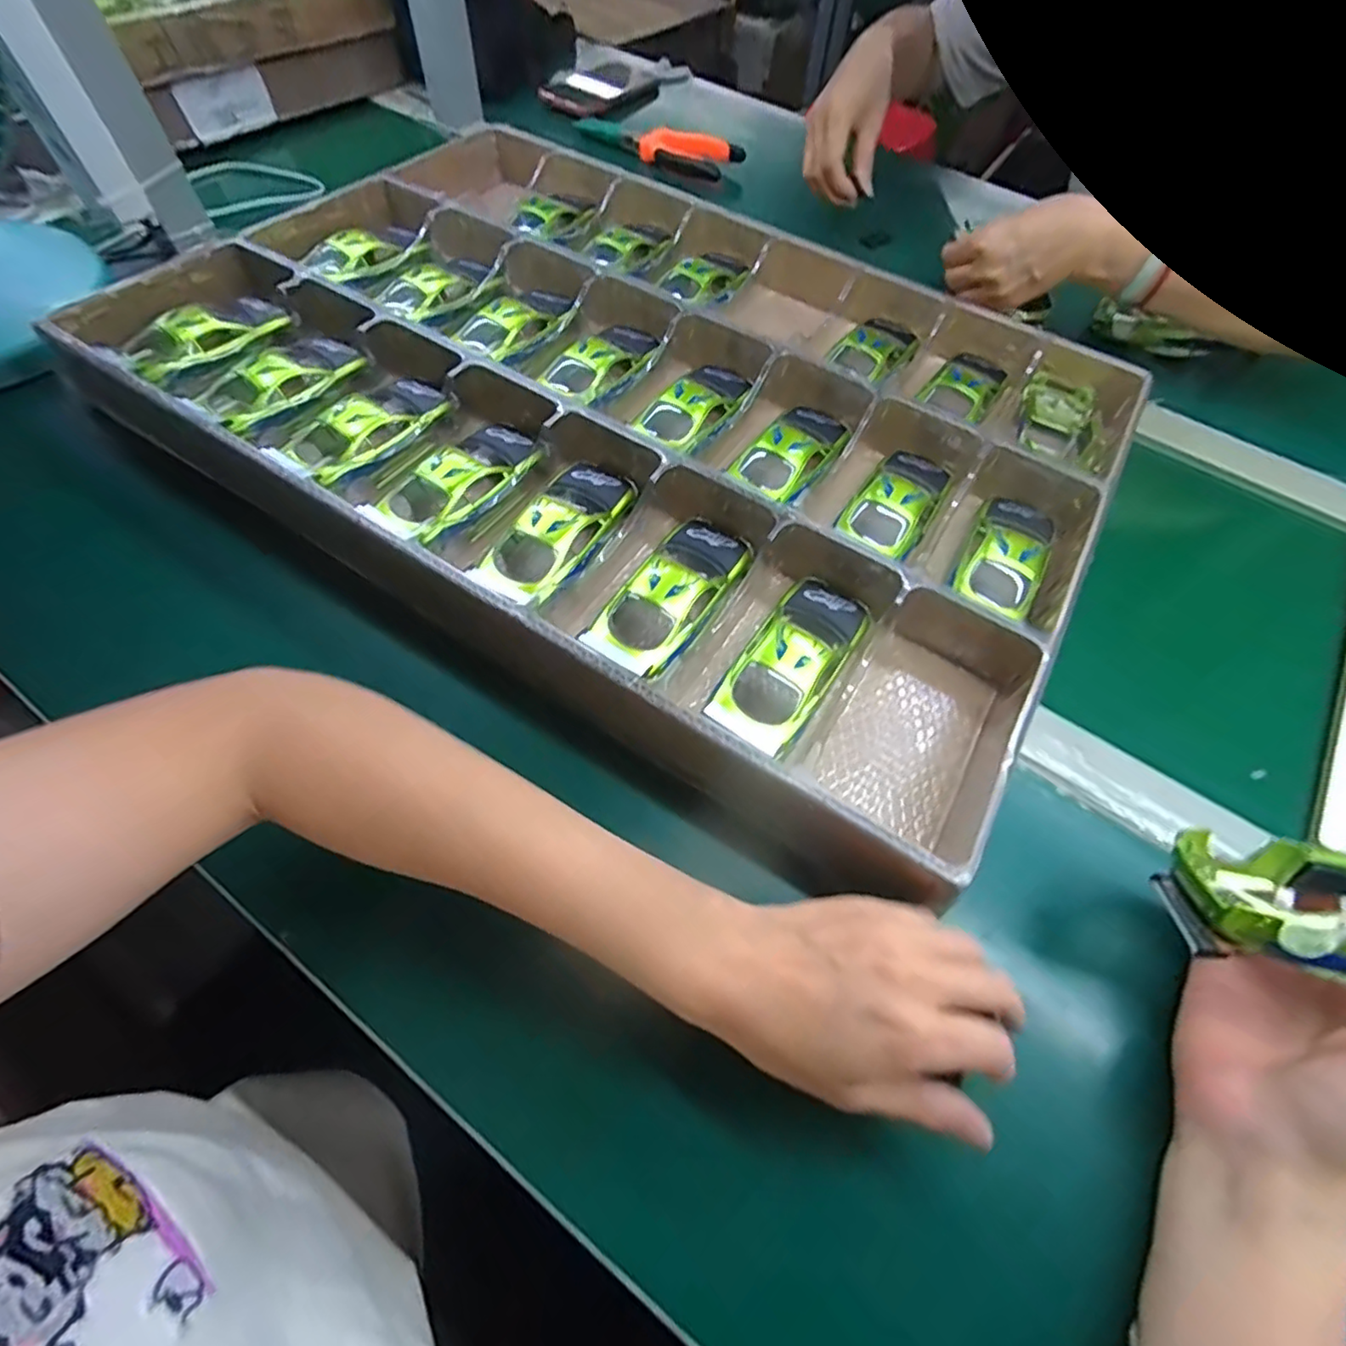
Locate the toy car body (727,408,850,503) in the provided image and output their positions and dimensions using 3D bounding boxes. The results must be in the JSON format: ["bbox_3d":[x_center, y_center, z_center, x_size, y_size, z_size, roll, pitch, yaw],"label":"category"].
[{"bbox_3d":[0.085,-0.156,0.429,0.050,0.026,0.094,32,63,14],"label":"toy car body"}]

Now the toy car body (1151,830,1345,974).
[{"bbox_3d":[0.283,0.104,0.250,0.138,0.042,0.059,7,17,12],"label":"toy car body"}]

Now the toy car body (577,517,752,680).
[{"bbox_3d":[-0.001,-0.045,0.361,0.049,0.032,0.119,30,63,13],"label":"toy car body"}]

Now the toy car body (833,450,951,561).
[{"bbox_3d":[0.151,-0.116,0.411,0.049,0.027,0.100,32,63,14],"label":"toy car body"}]

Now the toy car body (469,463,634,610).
[{"bbox_3d":[-0.067,-0.090,0.370,0.049,0.022,0.117,28,62,12],"label":"toy car body"}]

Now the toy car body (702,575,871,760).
[{"bbox_3d":[0.066,-0.007,0.345,0.050,0.036,0.127,32,63,14],"label":"toy car body"}]

